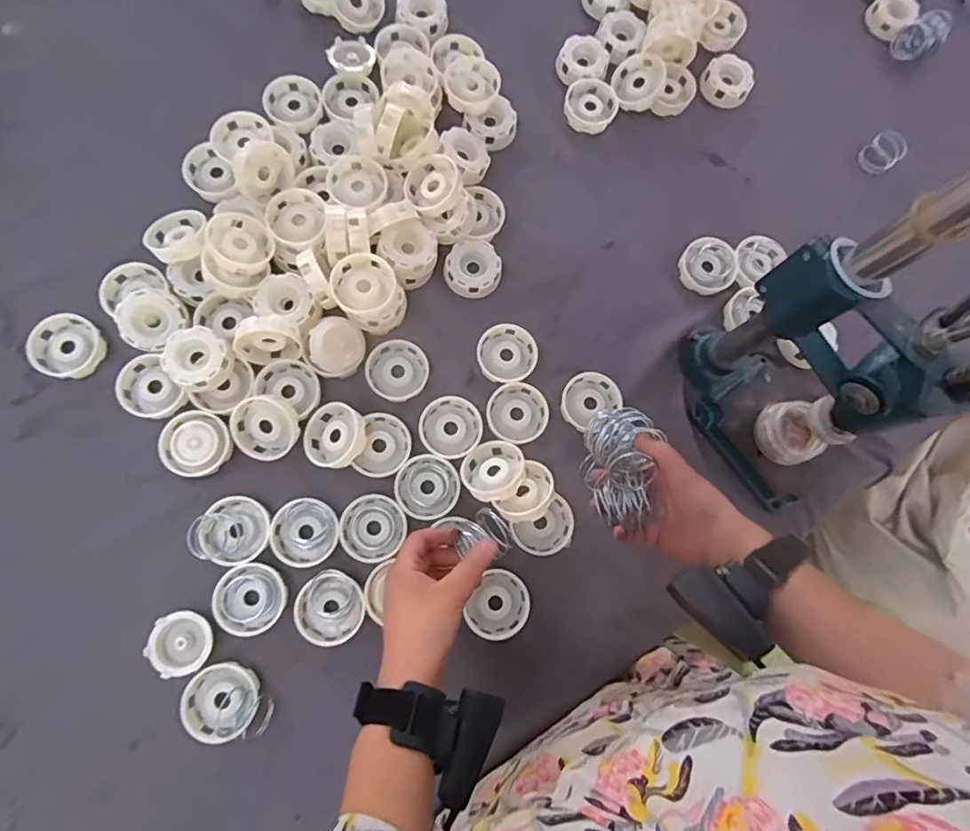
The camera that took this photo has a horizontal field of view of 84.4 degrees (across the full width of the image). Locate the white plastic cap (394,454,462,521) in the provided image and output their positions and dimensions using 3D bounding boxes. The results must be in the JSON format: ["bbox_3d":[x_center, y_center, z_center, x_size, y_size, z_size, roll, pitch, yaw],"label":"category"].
[{"bbox_3d":[-0.061,0.077,0.574,0.066,0.019,0.065,0,79,-2],"label":"white plastic cap"}]

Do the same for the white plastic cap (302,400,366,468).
[{"bbox_3d":[-0.158,0.021,0.564,0.066,0.019,0.066,-4,75,17],"label":"white plastic cap"}]

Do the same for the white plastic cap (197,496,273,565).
[{"bbox_3d":[-0.253,0.117,0.543,0.064,0.024,0.064,0,79,-2],"label":"white plastic cap"}]

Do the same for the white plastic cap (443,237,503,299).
[{"bbox_3d":[-0.014,-0.171,0.621,0.065,0.015,0.063,0,79,-2],"label":"white plastic cap"}]

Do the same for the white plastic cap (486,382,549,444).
[{"bbox_3d":[0.036,-0.003,0.596,0.065,0.016,0.067,0,79,-2],"label":"white plastic cap"}]

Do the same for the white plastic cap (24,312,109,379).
[{"bbox_3d":[-0.456,-0.074,0.586,0.076,0.022,0.069,32,79,1],"label":"white plastic cap"}]

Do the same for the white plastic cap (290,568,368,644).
[{"bbox_3d":[-0.158,0.197,0.543,0.067,0.021,0.066,0,79,-2],"label":"white plastic cap"}]

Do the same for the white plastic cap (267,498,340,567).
[{"bbox_3d":[-0.188,0.120,0.553,0.070,0.019,0.067,0,79,-2],"label":"white plastic cap"}]

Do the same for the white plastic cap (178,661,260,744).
[{"bbox_3d":[-0.263,0.283,0.525,0.075,0.018,0.067,-24,81,-6],"label":"white plastic cap"}]

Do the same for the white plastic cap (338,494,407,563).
[{"bbox_3d":[-0.118,0.117,0.561,0.067,0.014,0.066,0,79,-2],"label":"white plastic cap"}]

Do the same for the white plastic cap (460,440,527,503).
[{"bbox_3d":[0.010,0.058,0.567,0.068,0.022,0.065,-8,41,7],"label":"white plastic cap"}]

